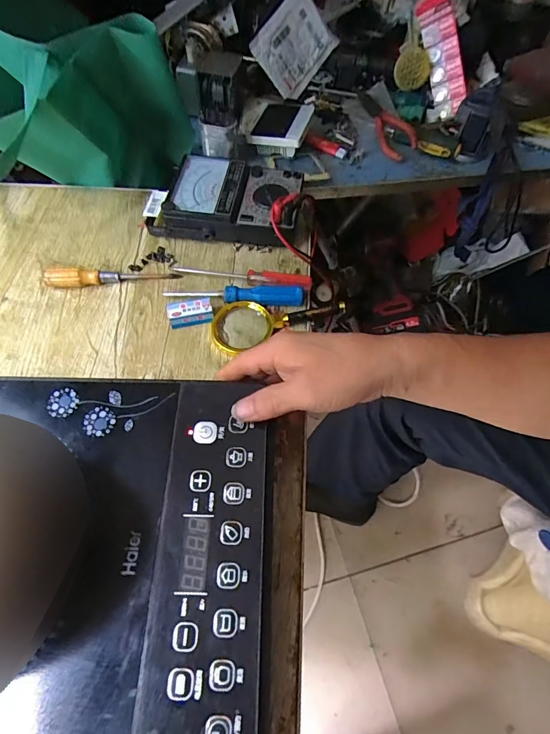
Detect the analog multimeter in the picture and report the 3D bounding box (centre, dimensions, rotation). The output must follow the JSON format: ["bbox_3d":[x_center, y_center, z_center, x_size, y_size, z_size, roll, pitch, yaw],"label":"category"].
[{"bbox_3d":[-0.060,-0.216,0.514,0.186,0.045,0.120,12,61,4],"label":"analog multimeter"}]

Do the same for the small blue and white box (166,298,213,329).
[{"bbox_3d":[-0.095,-0.063,0.447,0.048,0.019,0.027,-8,61,-7],"label":"small blue and white box"}]

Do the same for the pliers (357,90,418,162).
[{"bbox_3d":[0.183,-0.399,0.646,0.057,0.021,0.165,-9,61,-8],"label":"pliers"}]

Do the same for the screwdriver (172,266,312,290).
[{"bbox_3d":[-0.039,-0.111,0.476,0.166,0.014,0.018,9,60,3],"label":"screwdriver"}]

